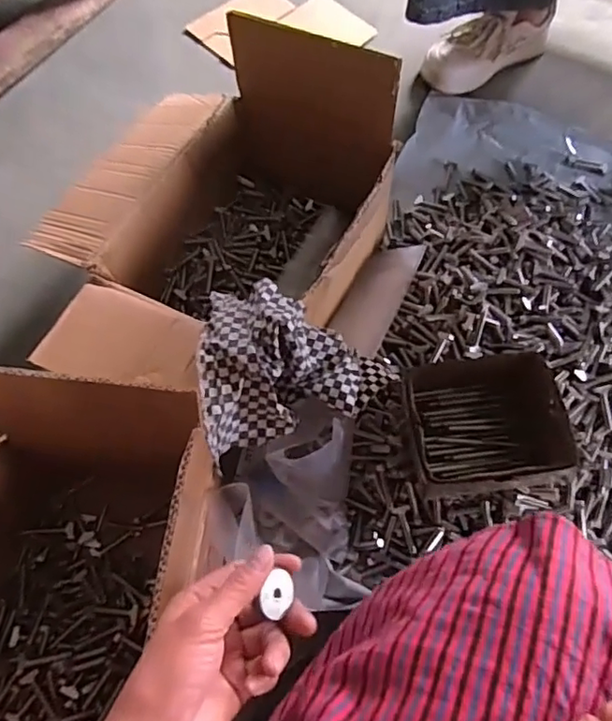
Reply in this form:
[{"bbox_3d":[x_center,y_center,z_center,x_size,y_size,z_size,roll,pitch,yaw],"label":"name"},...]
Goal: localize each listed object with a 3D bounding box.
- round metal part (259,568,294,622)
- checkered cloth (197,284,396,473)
[{"bbox_3d":[-0.018,0.145,0.354,0.004,0.027,0.024,-9,60,37],"label":"round metal part"},{"bbox_3d":[-0.005,0.008,0.609,0.200,0.103,0.180,-1,62,1],"label":"checkered cloth"}]

